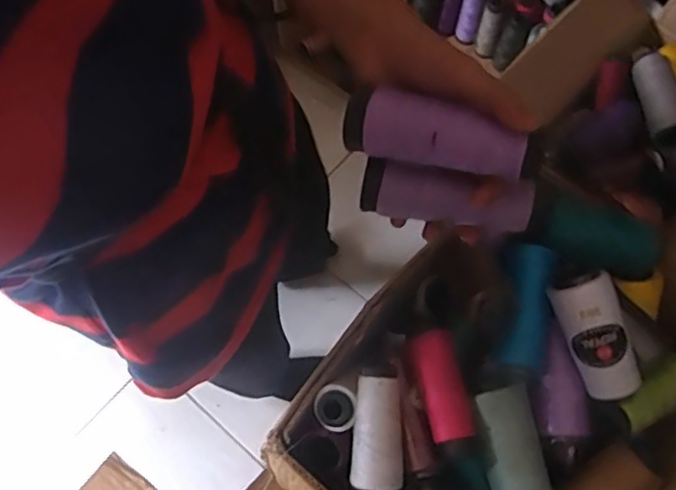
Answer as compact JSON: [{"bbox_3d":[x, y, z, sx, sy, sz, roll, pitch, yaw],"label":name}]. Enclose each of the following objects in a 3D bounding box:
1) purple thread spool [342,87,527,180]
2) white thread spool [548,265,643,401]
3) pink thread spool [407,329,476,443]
[{"bbox_3d":[0.057,-0.063,0.371,0.108,0.039,0.033,19,64,23],"label":"purple thread spool"},{"bbox_3d":[0.217,0.072,0.518,0.049,0.041,0.113,-21,91,-10],"label":"white thread spool"},{"bbox_3d":[0.088,0.120,0.525,0.035,0.035,0.089,-15,68,-5],"label":"pink thread spool"}]

